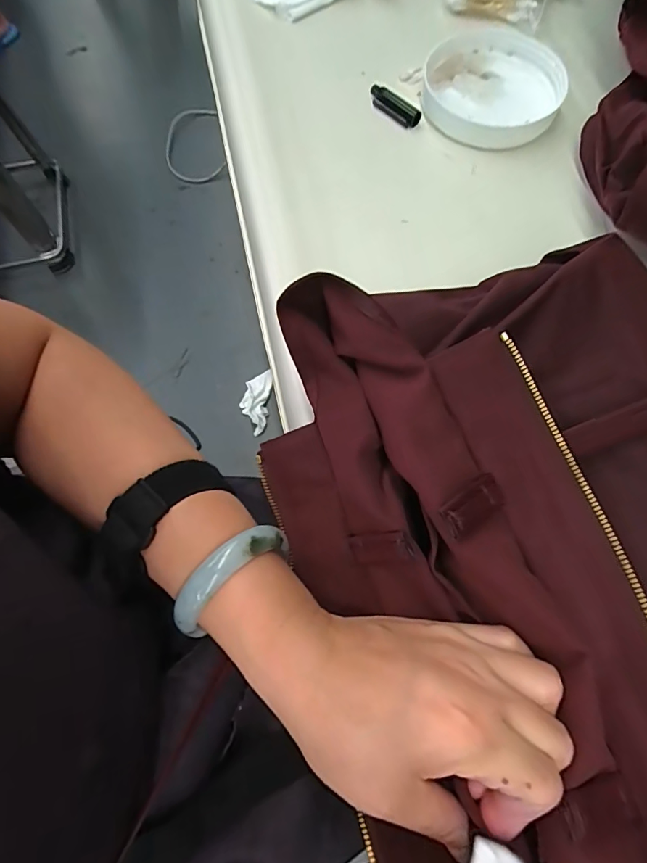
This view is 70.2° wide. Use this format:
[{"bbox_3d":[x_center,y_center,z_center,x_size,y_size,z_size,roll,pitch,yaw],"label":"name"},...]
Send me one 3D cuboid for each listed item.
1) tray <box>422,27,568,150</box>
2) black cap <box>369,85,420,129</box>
[{"bbox_3d":[0.145,-0.287,0.378,0.125,0.016,0.108,-38,75,-13],"label":"tray"},{"bbox_3d":[0.059,-0.269,0.382,0.015,0.012,0.049,-42,75,-14],"label":"black cap"}]

